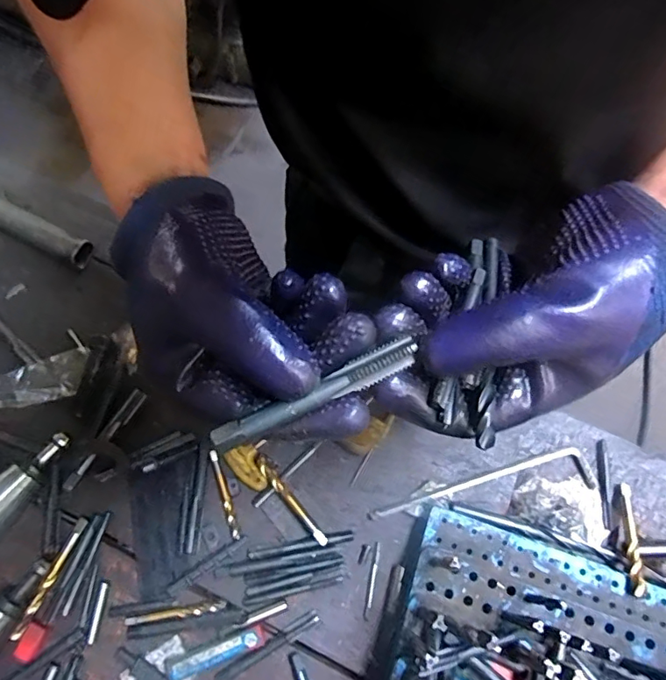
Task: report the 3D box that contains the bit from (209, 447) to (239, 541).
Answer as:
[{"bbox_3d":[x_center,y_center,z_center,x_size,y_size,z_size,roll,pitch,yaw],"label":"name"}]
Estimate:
[{"bbox_3d":[-0.084,0.119,0.395,0.008,0.005,0.069,-18,70,-7],"label":"bit"}]

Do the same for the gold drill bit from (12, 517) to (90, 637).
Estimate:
[{"bbox_3d":[-0.203,0.169,0.365,0.007,0.009,0.085,21,68,10],"label":"gold drill bit"}]

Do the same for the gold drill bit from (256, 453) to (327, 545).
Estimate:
[{"bbox_3d":[-0.033,0.121,0.387,0.009,0.010,0.083,-37,71,-14],"label":"gold drill bit"}]

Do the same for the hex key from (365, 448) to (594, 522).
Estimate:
[{"bbox_3d":[0.113,0.117,0.395,0.174,0.010,0.031,-12,66,-5],"label":"hex key"}]

